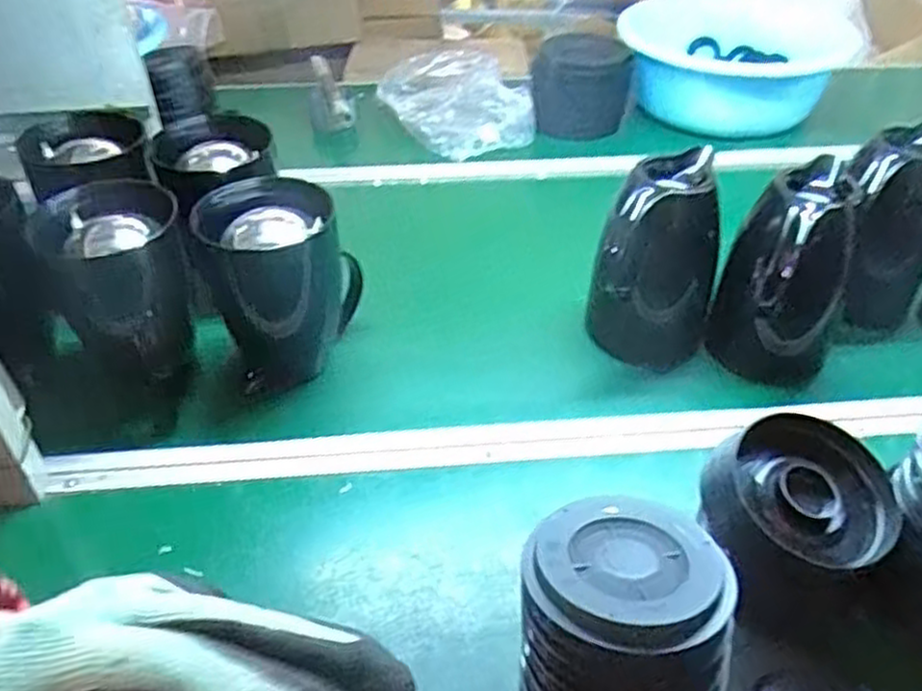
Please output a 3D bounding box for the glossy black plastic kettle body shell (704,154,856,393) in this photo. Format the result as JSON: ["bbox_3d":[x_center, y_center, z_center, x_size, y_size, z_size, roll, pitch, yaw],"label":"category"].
[{"bbox_3d":[0.326,-0.062,0.768,0.124,0.199,0.152,21,44,22],"label":"glossy black plastic kettle body shell"}]

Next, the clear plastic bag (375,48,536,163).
[{"bbox_3d":[-0.003,-0.394,1.223,0.194,0.081,0.270,-21,45,-24],"label":"clear plastic bag"}]

